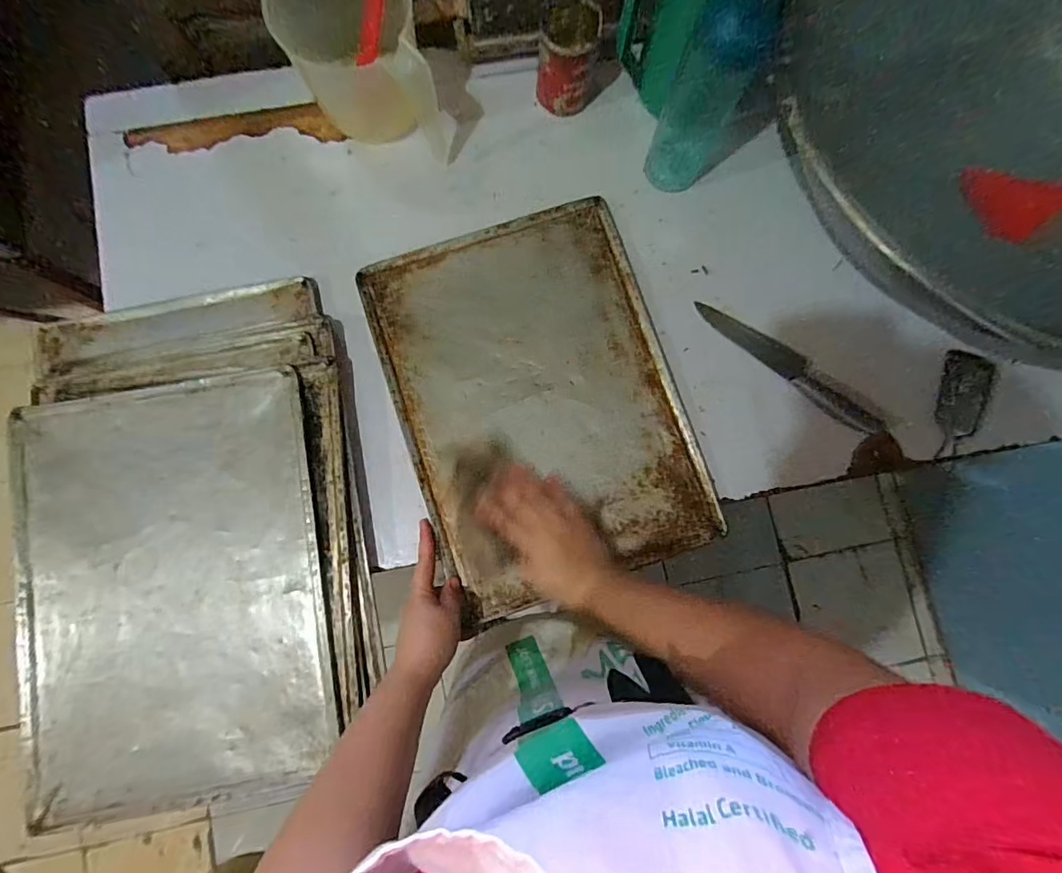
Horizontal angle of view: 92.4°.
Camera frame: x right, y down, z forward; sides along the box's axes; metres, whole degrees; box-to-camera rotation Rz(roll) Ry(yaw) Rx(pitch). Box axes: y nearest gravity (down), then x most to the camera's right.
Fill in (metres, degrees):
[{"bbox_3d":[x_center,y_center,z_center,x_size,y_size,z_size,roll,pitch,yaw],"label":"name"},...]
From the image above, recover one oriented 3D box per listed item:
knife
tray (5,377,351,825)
[{"bbox_3d":[0.319,-0.085,0.626,0.263,0.023,0.036,37,81,5],"label":"knife"},{"bbox_3d":[-0.401,0.163,0.571,0.326,0.020,0.456,-10,80,-3],"label":"tray"}]

